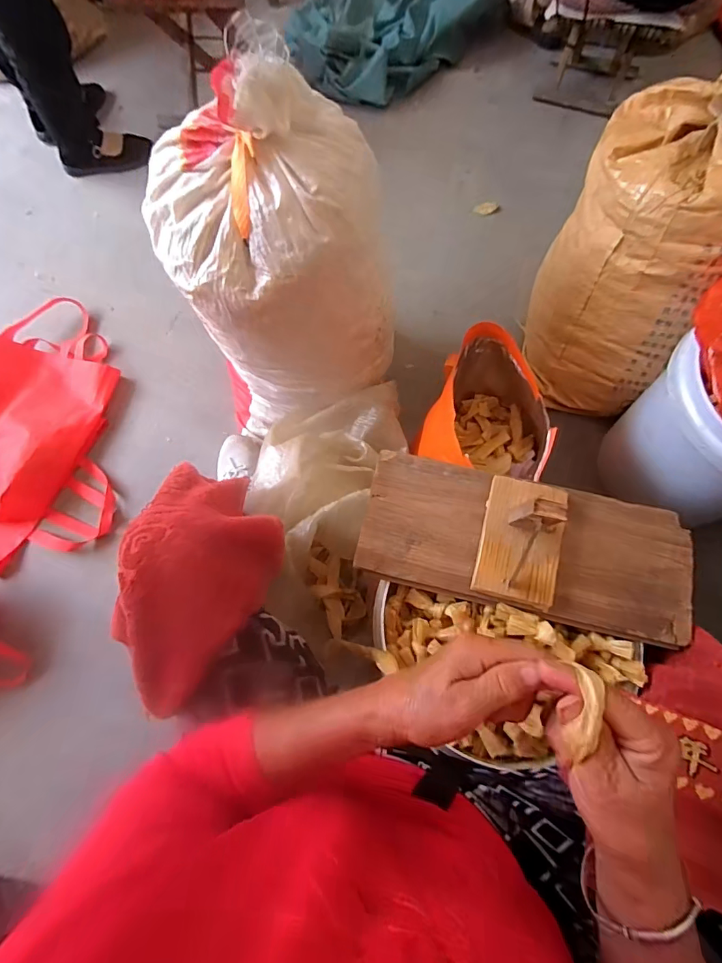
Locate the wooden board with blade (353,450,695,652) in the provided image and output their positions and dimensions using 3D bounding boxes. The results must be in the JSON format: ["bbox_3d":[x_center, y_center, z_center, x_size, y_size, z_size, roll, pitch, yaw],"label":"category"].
[{"bbox_3d":[0.196,0.058,0.505,0.387,0.126,0.159,13,72,5],"label":"wooden board with blade"}]

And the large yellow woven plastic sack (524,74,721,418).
[{"bbox_3d":[0.477,-0.369,0.778,0.317,0.466,0.322,35,75,12],"label":"large yellow woven plastic sack"}]

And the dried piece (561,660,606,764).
[{"bbox_3d":[0.134,0.139,0.276,0.018,0.015,0.053,13,75,6],"label":"dried piece"}]

